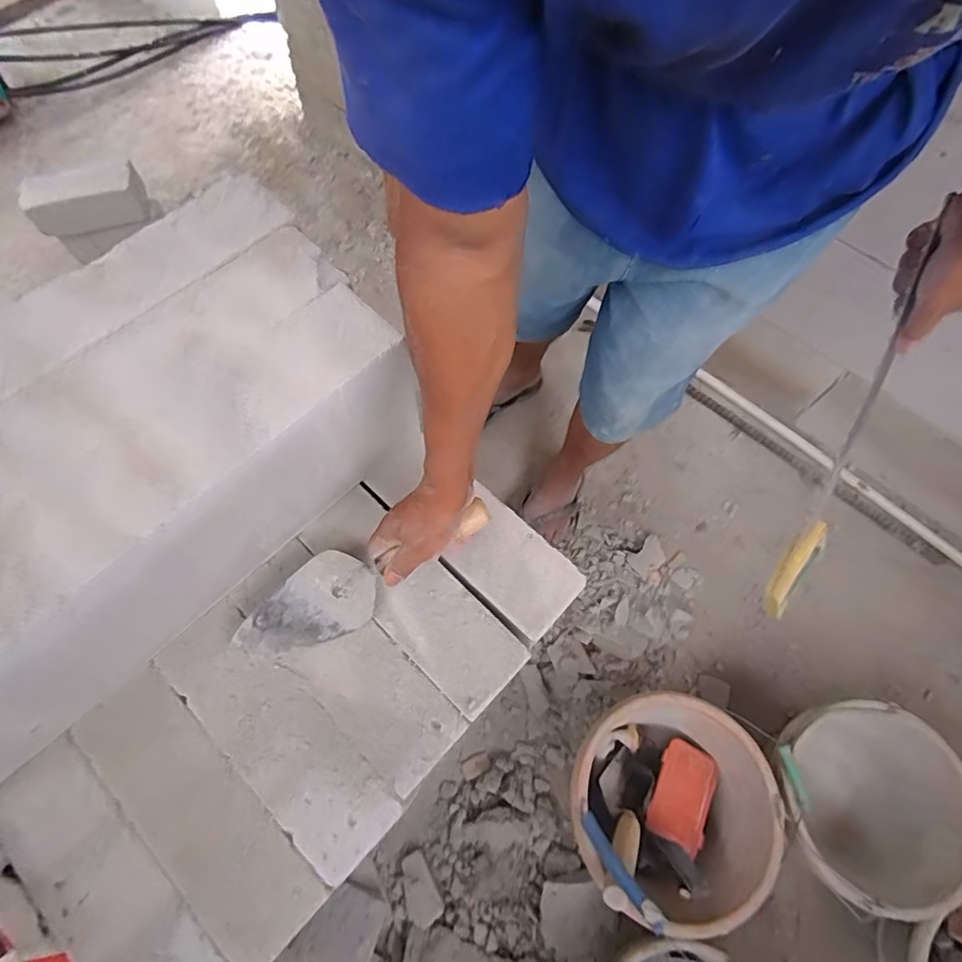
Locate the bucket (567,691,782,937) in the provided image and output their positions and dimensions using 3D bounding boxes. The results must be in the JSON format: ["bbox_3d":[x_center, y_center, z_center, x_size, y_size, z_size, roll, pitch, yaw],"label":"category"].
[{"bbox_3d":[0.257,0.461,0.785,0.268,0.249,0.264,1,67,-2],"label":"bucket"}]

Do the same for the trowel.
[{"bbox_3d":[-0.127,0.102,0.599,0.298,0.047,0.084,-29,70,3],"label":"trowel"}]

